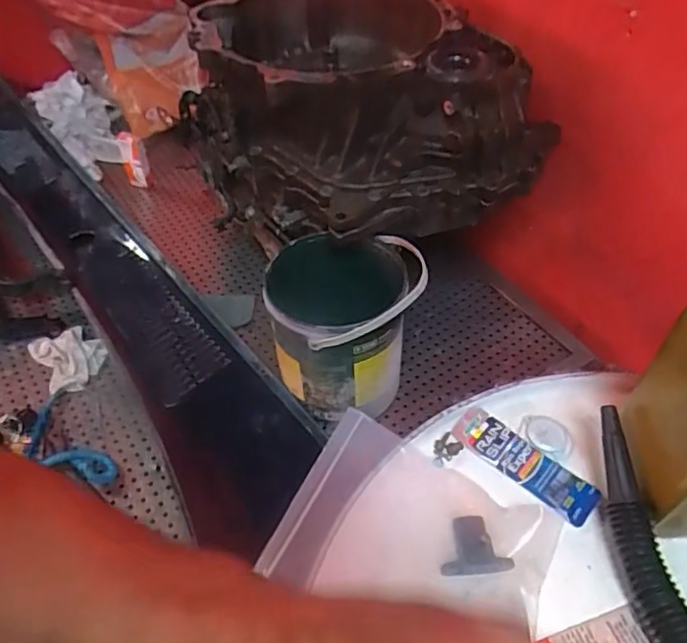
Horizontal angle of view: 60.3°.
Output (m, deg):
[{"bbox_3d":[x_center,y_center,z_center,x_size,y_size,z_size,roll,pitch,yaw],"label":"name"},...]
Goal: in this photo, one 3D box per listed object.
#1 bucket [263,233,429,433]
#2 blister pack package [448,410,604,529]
[{"bbox_3d":[-0.003,0.000,0.763,0.176,0.193,0.163,1,47,-1],"label":"bucket"},{"bbox_3d":[0.156,0.124,0.514,0.128,0.009,0.048,32,53,25],"label":"blister pack package"}]

